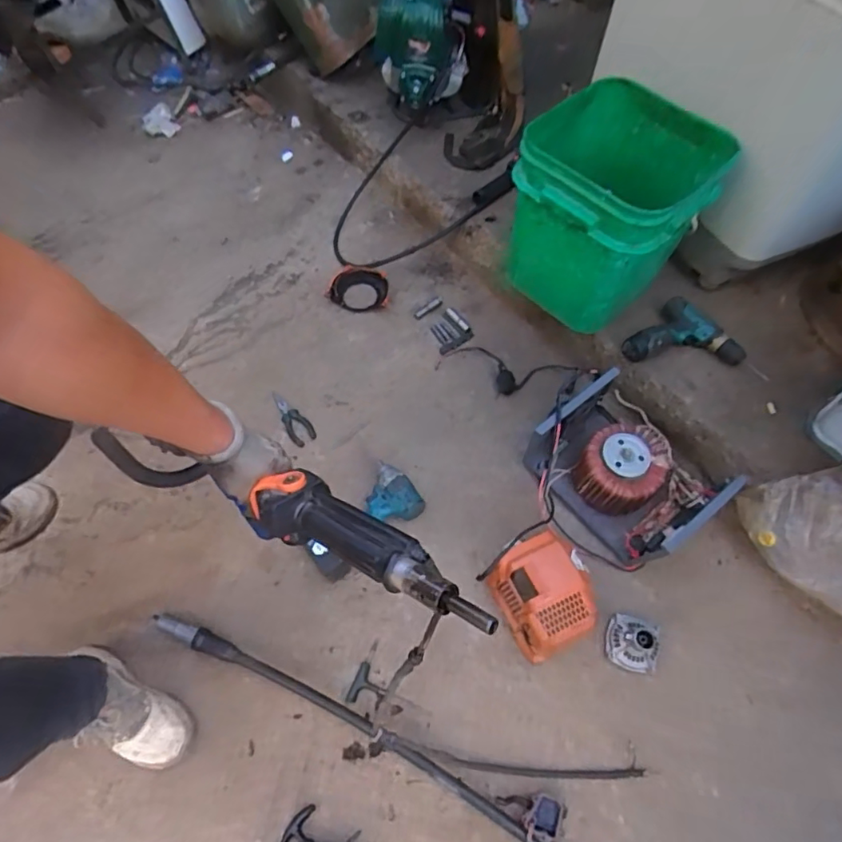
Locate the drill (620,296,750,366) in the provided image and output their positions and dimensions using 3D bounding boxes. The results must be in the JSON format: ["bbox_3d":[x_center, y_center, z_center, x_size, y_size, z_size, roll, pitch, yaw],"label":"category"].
[{"bbox_3d":[0.540,-0.147,1.122,0.180,0.063,0.188,-39,68,-23],"label":"drill"}]

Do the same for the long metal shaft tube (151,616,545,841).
[{"bbox_3d":[-0.078,0.553,0.941,0.912,0.041,0.051,25,61,12],"label":"long metal shaft tube"}]

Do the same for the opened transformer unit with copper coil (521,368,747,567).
[{"bbox_3d":[0.390,0.098,1.075,0.326,0.177,0.253,41,65,20],"label":"opened transformer unit with copper coil"}]

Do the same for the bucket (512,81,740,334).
[{"bbox_3d":[0.354,-0.412,1.067,0.275,0.386,0.308,-42,74,-18],"label":"bucket"}]

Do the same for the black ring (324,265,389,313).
[{"bbox_3d":[-0.155,-0.329,1.381,0.154,0.052,0.109,9,59,2],"label":"black ring"}]

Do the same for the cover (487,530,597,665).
[{"bbox_3d":[0.214,0.312,0.992,0.138,0.134,0.184,-25,63,-17],"label":"cover"}]

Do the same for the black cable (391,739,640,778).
[{"bbox_3d":[0.166,0.580,0.924,0.407,0.011,0.029,7,59,1],"label":"black cable"}]

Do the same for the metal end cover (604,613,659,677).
[{"bbox_3d":[0.380,0.394,0.983,0.087,0.076,0.091,12,59,4],"label":"metal end cover"}]

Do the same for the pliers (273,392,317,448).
[{"bbox_3d":[-0.294,-0.008,1.250,0.052,0.012,0.159,-31,65,-20],"label":"pliers"}]

